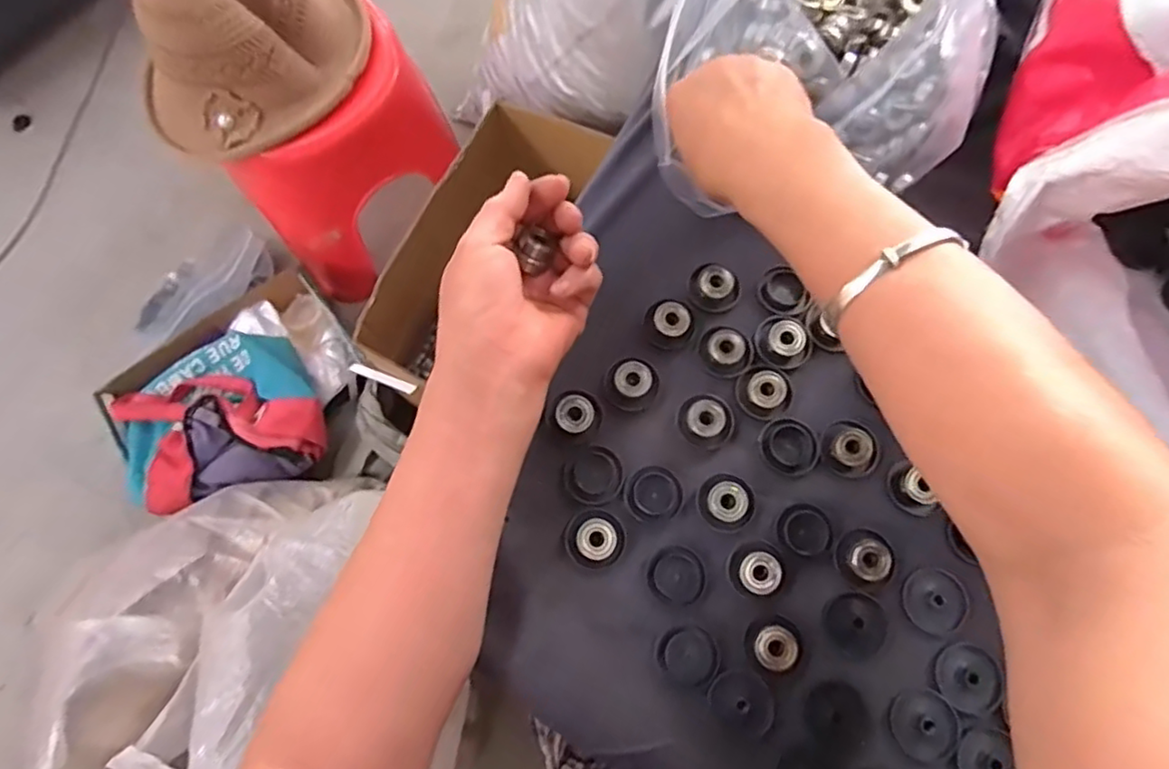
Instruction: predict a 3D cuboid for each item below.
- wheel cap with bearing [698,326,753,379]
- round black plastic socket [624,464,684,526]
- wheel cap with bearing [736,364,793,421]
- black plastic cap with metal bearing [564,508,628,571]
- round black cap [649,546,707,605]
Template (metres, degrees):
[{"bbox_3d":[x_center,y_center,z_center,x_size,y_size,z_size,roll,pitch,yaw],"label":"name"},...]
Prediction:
[{"bbox_3d":[0.086,-0.021,0.381,0.032,0.011,0.031,0,73,0],"label":"wheel cap with bearing"},{"bbox_3d":[0.040,0.063,0.360,0.031,0.004,0.032,0,73,0],"label":"round black plastic socket"},{"bbox_3d":[0.107,0.004,0.372,0.032,0.009,0.033,0,73,0],"label":"wheel cap with bearing"},{"bbox_3d":[0.006,0.085,0.349,0.033,0.012,0.032,0,73,0],"label":"black plastic cap with metal bearing"},{"bbox_3d":[0.052,0.105,0.348,0.030,0.004,0.029,0,73,0],"label":"round black cap"}]

